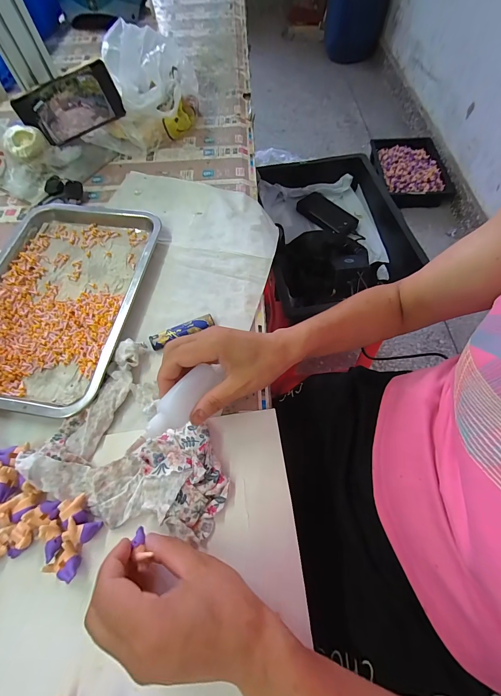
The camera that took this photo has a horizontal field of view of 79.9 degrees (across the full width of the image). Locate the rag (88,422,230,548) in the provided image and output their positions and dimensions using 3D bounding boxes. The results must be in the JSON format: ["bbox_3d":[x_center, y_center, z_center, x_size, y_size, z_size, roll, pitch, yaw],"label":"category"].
[{"bbox_3d":[-0.086,0.122,0.289,0.124,0.024,0.096,7,63,3],"label":"rag"}]

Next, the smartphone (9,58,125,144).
[{"bbox_3d":[-0.310,-0.417,0.515,0.164,0.077,0.016,-26,39,-3],"label":"smartphone"}]

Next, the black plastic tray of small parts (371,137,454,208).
[{"bbox_3d":[0.769,-0.881,1.475,0.311,0.086,0.445,1,62,-2],"label":"black plastic tray of small parts"}]

